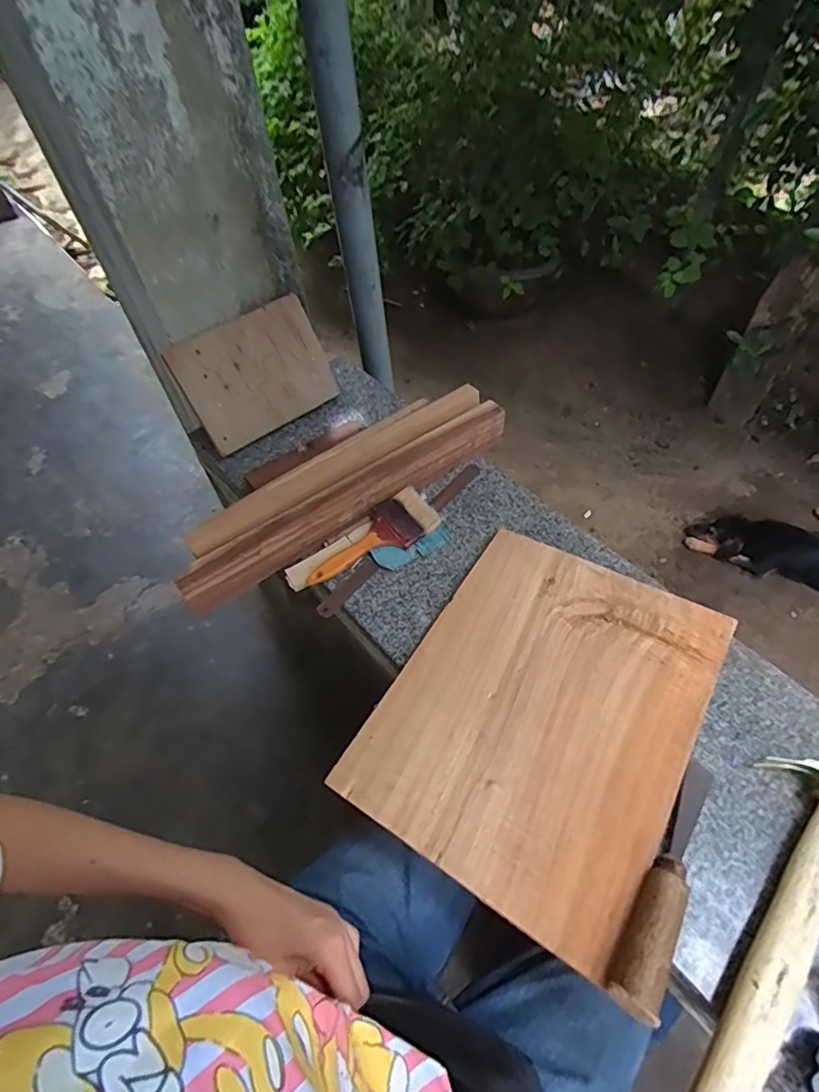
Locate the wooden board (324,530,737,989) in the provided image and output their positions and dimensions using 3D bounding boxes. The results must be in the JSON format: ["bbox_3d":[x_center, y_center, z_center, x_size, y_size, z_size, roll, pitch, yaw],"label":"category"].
[{"bbox_3d":[0.136,0.160,0.563,0.279,0.008,0.364,26,60,21],"label":"wooden board"}]

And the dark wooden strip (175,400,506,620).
[{"bbox_3d":[-0.069,-0.062,0.720,0.479,0.057,0.041,-32,58,-18],"label":"dark wooden strip"}]

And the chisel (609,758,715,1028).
[{"bbox_3d":[0.218,0.272,0.458,0.033,0.029,0.209,26,60,21],"label":"chisel"}]

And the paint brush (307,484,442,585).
[{"bbox_3d":[-0.048,-0.007,0.697,0.183,0.017,0.067,-35,59,-19],"label":"paint brush"}]

